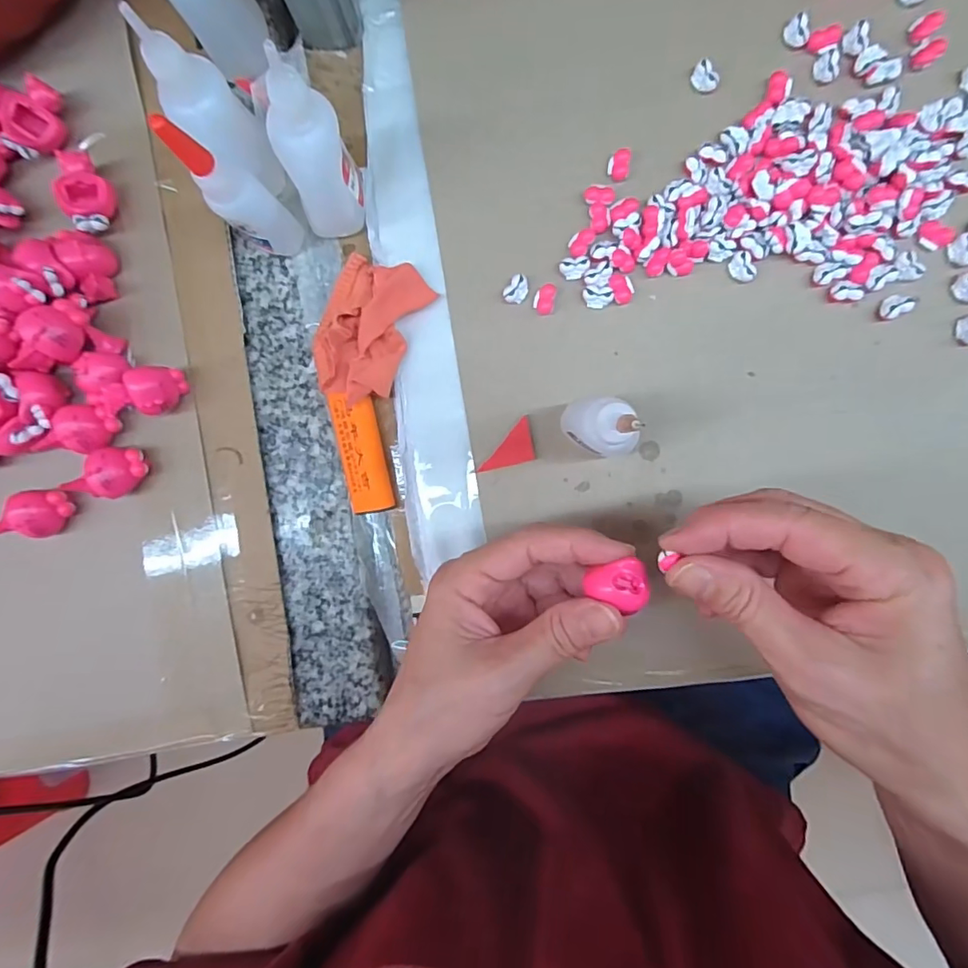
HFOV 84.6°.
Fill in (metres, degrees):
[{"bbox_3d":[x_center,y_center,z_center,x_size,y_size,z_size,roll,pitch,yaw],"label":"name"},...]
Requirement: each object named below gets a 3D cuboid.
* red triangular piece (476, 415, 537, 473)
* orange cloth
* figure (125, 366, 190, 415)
[{"bbox_3d":[0.016,-0.016,0.270,0.016,0.008,0.034,40,94,3],"label":"red triangular piece"},{"bbox_3d":[-0.060,-0.079,0.268,0.046,0.020,0.071,26,93,4],"label":"orange cloth"},{"bbox_3d":[-0.165,-0.047,0.270,0.017,0.026,0.024,1,91,5],"label":"figure"}]

